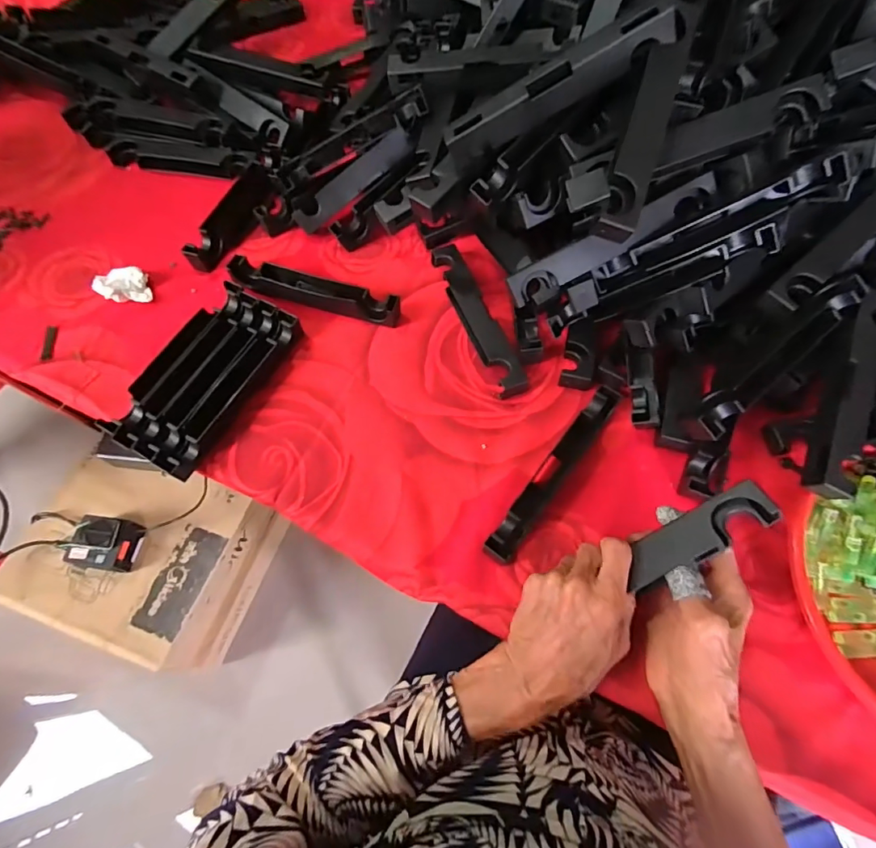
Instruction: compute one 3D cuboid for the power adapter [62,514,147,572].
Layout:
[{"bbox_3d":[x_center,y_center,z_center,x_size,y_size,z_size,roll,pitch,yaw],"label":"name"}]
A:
[{"bbox_3d":[-0.495,0.178,0.698,0.089,0.052,0.071,7,66,3],"label":"power adapter"}]

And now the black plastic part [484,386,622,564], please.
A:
[{"bbox_3d":[0.107,0.043,0.427,0.025,0.029,0.195,34,70,16],"label":"black plastic part"}]

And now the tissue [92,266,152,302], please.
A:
[{"bbox_3d":[-0.353,-0.157,0.530,0.050,0.027,0.039,-8,65,-2],"label":"tissue"}]

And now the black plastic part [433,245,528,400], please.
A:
[{"bbox_3d":[0.043,-0.115,0.506,0.032,0.020,0.192,-21,66,-8],"label":"black plastic part"}]

